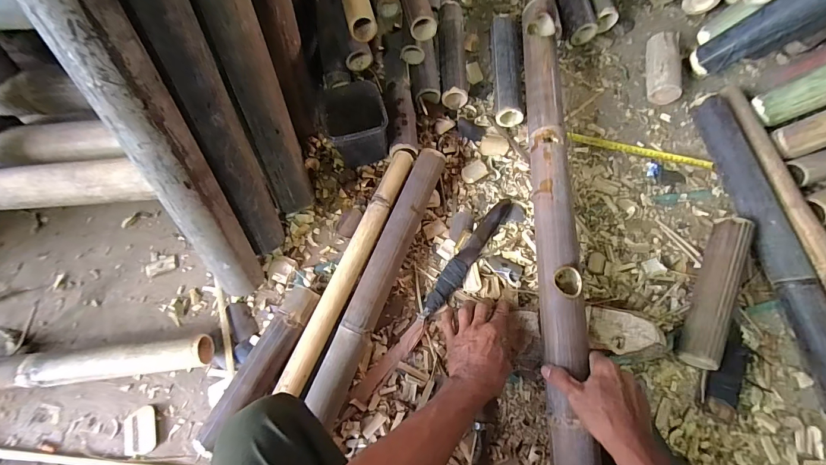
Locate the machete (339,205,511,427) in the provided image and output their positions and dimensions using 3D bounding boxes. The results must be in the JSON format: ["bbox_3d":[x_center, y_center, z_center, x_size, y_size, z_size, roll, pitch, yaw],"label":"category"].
[{"bbox_3d":[0.042,0.114,0.617,0.037,0.023,0.457,36,75,13],"label":"machete"}]

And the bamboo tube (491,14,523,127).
[{"bbox_3d":[0.203,-0.358,0.763,0.056,0.058,0.265,0,70,2],"label":"bamboo tube"}]

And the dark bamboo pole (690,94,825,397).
[{"bbox_3d":[0.640,0.038,0.616,0.069,0.058,0.654,-4,70,0],"label":"dark bamboo pole"}]

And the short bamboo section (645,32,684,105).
[{"bbox_3d":[0.544,-0.360,0.761,0.054,0.063,0.177,11,71,6],"label":"short bamboo section"}]

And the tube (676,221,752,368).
[{"bbox_3d":[0.513,0.100,0.592,0.056,0.062,0.265,24,72,10],"label":"tube"}]

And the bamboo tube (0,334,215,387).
[{"bbox_3d":[-0.656,0.227,0.575,0.631,0.065,0.061,-6,70,-1],"label":"bamboo tube"}]

